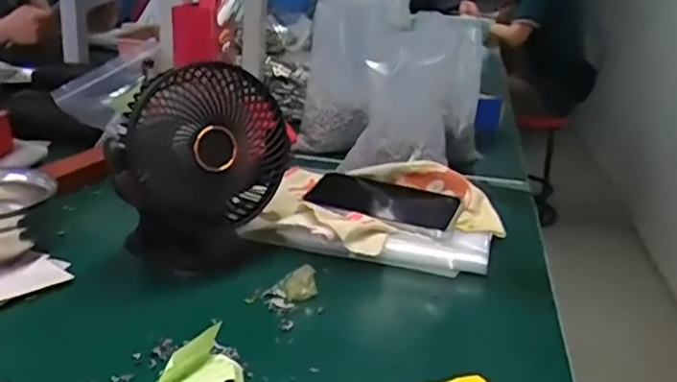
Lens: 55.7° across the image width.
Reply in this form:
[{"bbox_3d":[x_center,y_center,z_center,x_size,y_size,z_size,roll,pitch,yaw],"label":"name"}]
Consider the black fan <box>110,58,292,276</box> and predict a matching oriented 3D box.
[{"bbox_3d":[-0.124,-0.021,0.582,0.150,0.182,0.073,-1,23,-21],"label":"black fan"}]

